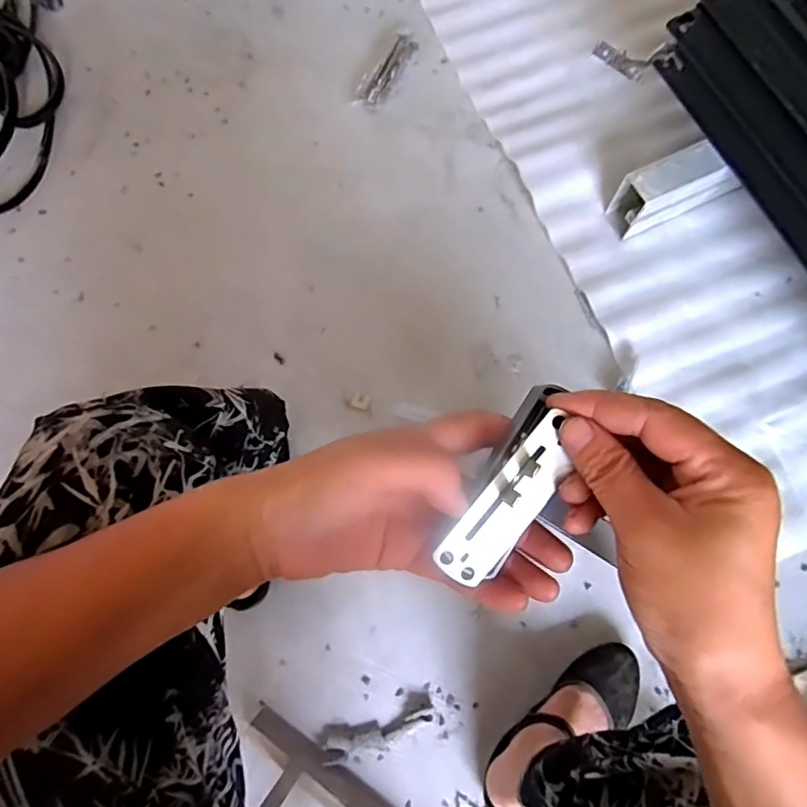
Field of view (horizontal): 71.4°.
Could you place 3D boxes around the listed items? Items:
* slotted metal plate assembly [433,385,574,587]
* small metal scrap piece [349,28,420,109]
[{"bbox_3d":[0.053,0.041,0.270,0.032,0.017,0.098,28,92,8],"label":"slotted metal plate assembly"},{"bbox_3d":[-0.027,-0.590,0.989,0.050,0.014,0.188,27,76,7],"label":"small metal scrap piece"}]

